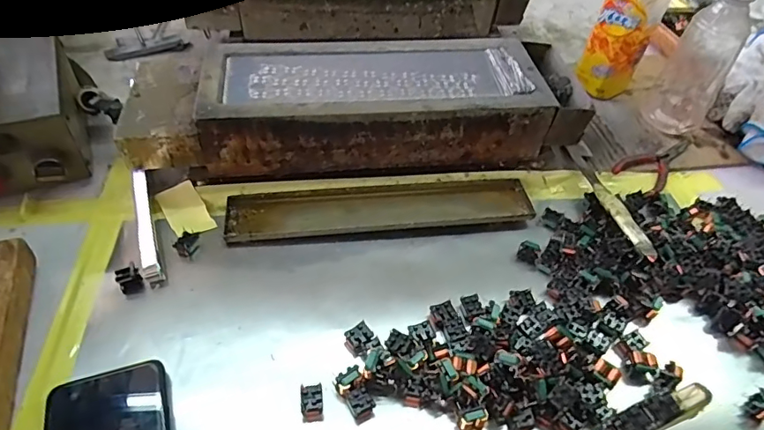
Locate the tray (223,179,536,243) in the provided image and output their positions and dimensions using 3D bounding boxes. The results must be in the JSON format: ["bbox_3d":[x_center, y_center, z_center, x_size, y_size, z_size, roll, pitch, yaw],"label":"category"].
[{"bbox_3d":[0.000,-0.006,0.494,0.298,0.013,0.059,-4,51,-9],"label":"tray"}]

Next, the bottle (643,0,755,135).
[{"bbox_3d":[0.360,-0.173,0.561,0.070,0.172,0.056,29,54,20],"label":"bottle"}]

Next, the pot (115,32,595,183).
[{"bbox_3d":[-0.020,-0.111,0.528,0.447,0.098,0.140,-3,51,-9],"label":"pot"}]

